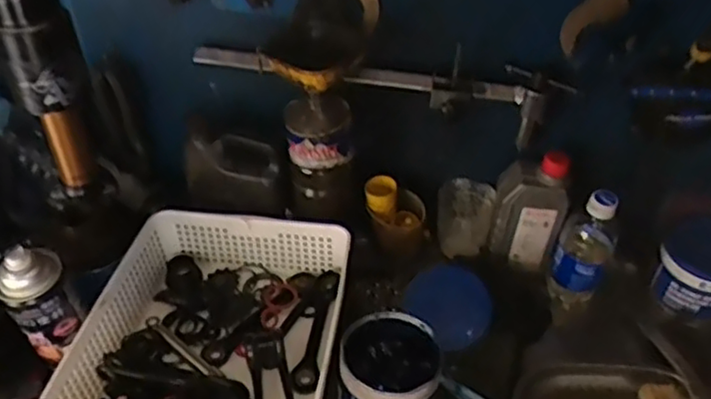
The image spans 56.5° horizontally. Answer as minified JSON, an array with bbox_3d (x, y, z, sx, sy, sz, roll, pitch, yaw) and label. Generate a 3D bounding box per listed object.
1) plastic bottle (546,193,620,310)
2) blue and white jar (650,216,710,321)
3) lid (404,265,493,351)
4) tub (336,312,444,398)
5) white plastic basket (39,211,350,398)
[{"bbox_3d":[0.269,0.055,0.774,0.065,0.155,0.052,20,44,20],"label":"plastic bottle"},{"bbox_3d":[0.421,0.078,0.802,0.096,0.084,0.099,1,41,-1],"label":"blue and white jar"},{"bbox_3d":[0.114,0.125,0.795,0.100,0.088,0.013,45,13,2],"label":"lid"},{"bbox_3d":[0.034,0.180,0.673,0.097,0.077,0.105,7,41,7],"label":"tub"},{"bbox_3d":[-0.152,0.156,0.687,0.239,0.080,0.325,7,41,7],"label":"white plastic basket"}]

